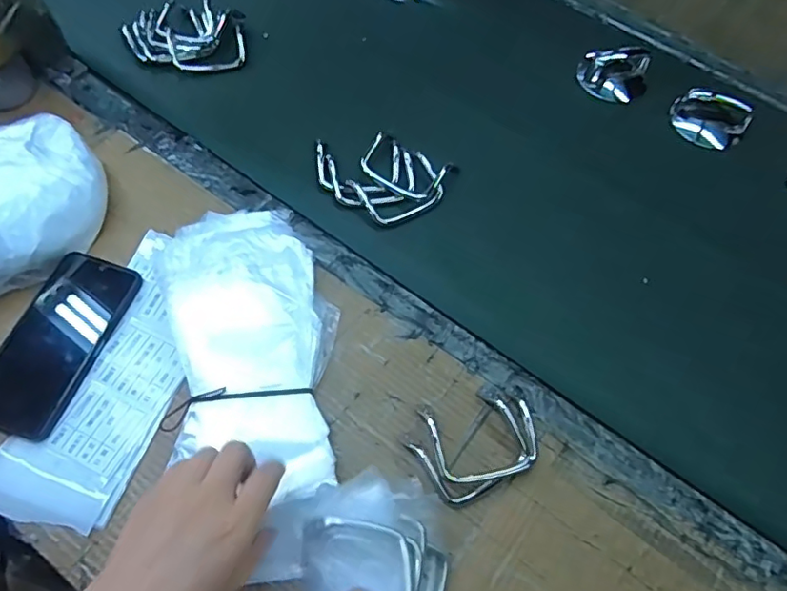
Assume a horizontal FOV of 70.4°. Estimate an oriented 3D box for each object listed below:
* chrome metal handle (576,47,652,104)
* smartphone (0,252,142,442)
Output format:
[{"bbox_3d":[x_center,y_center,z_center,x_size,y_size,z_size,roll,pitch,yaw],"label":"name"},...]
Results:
[{"bbox_3d":[0.280,-0.283,0.707,0.087,0.036,0.075,12,62,2],"label":"chrome metal handle"},{"bbox_3d":[-0.298,0.037,0.494,0.082,0.010,0.168,17,63,5],"label":"smartphone"}]

